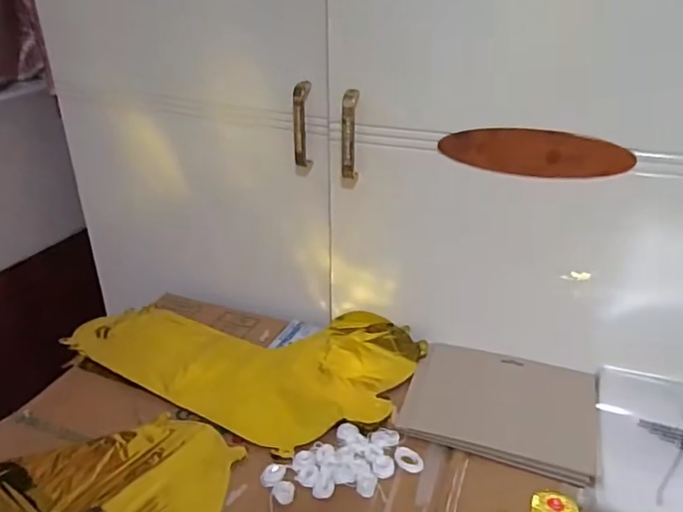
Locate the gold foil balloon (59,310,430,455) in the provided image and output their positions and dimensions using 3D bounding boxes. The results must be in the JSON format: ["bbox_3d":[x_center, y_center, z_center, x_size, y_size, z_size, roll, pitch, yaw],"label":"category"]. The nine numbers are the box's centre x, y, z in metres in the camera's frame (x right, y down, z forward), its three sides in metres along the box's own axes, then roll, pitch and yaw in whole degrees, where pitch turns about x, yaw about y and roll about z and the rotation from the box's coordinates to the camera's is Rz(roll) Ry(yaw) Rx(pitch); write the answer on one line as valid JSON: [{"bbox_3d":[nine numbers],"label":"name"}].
[{"bbox_3d":[-0.123,0.113,0.733,0.415,0.023,0.249,15,31,25],"label":"gold foil balloon"}]

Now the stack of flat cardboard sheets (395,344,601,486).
[{"bbox_3d":[0.182,0.162,0.645,0.200,0.008,0.167,10,29,17],"label":"stack of flat cardboard sheets"}]

